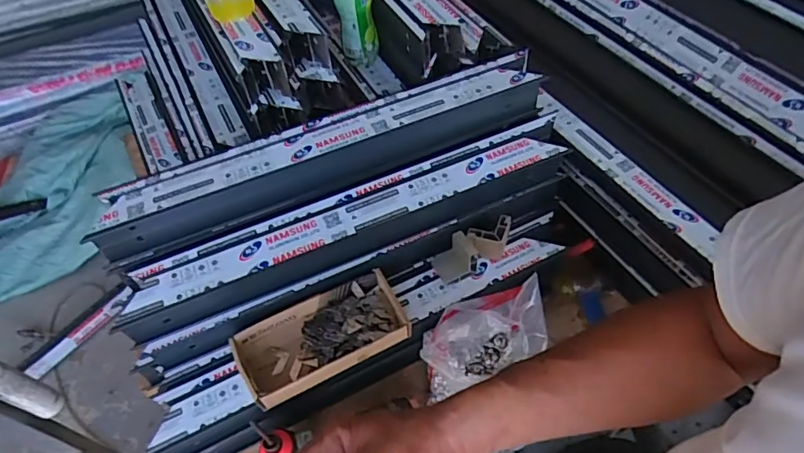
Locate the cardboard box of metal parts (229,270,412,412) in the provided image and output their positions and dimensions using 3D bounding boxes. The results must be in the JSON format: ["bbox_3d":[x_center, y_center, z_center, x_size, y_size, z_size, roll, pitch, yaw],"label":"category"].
[{"bbox_3d":[-0.095,0.135,0.651,0.202,0.034,0.102,-25,53,-13],"label":"cardboard box of metal parts"}]

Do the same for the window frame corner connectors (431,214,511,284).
[{"bbox_3d":[0.098,0.030,0.698,0.113,0.046,0.048,-21,54,-14],"label":"window frame corner connectors"}]

